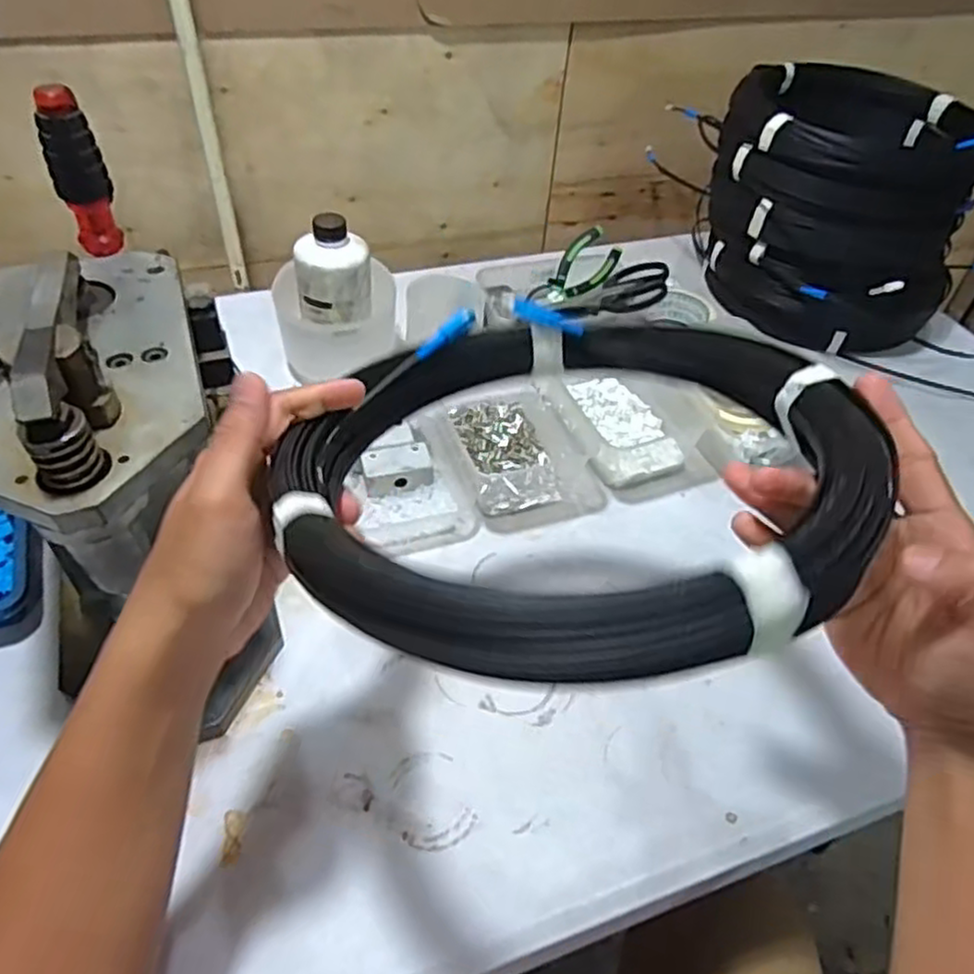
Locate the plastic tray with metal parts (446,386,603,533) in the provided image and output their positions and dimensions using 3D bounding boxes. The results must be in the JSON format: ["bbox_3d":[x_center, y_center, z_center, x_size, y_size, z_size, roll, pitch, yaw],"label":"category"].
[{"bbox_3d":[0.034,-0.038,0.706,0.132,0.038,0.167,-9,48,-14],"label":"plastic tray with metal parts"}]

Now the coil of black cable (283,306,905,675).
[{"bbox_3d":[0.046,-0.020,0.354,0.264,0.046,0.251,3,36,13],"label":"coil of black cable"}]

